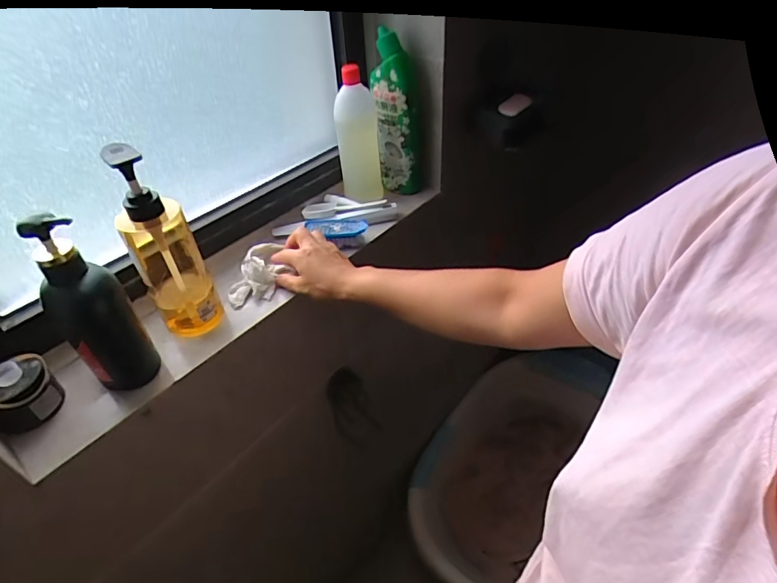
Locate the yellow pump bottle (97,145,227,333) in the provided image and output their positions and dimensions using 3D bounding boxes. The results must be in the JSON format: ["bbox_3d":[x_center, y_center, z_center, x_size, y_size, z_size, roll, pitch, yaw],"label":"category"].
[{"bbox_3d":[-0.253,-0.056,0.525,0.066,0.225,0.078,-24,45,-22],"label":"yellow pump bottle"}]

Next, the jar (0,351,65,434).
[{"bbox_3d":[-0.383,0.102,0.483,0.068,0.056,0.065,-2,41,2],"label":"jar"}]

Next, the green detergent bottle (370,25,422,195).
[{"bbox_3d":[0.014,-0.268,0.733,0.067,0.237,0.047,-7,42,-4],"label":"green detergent bottle"}]

